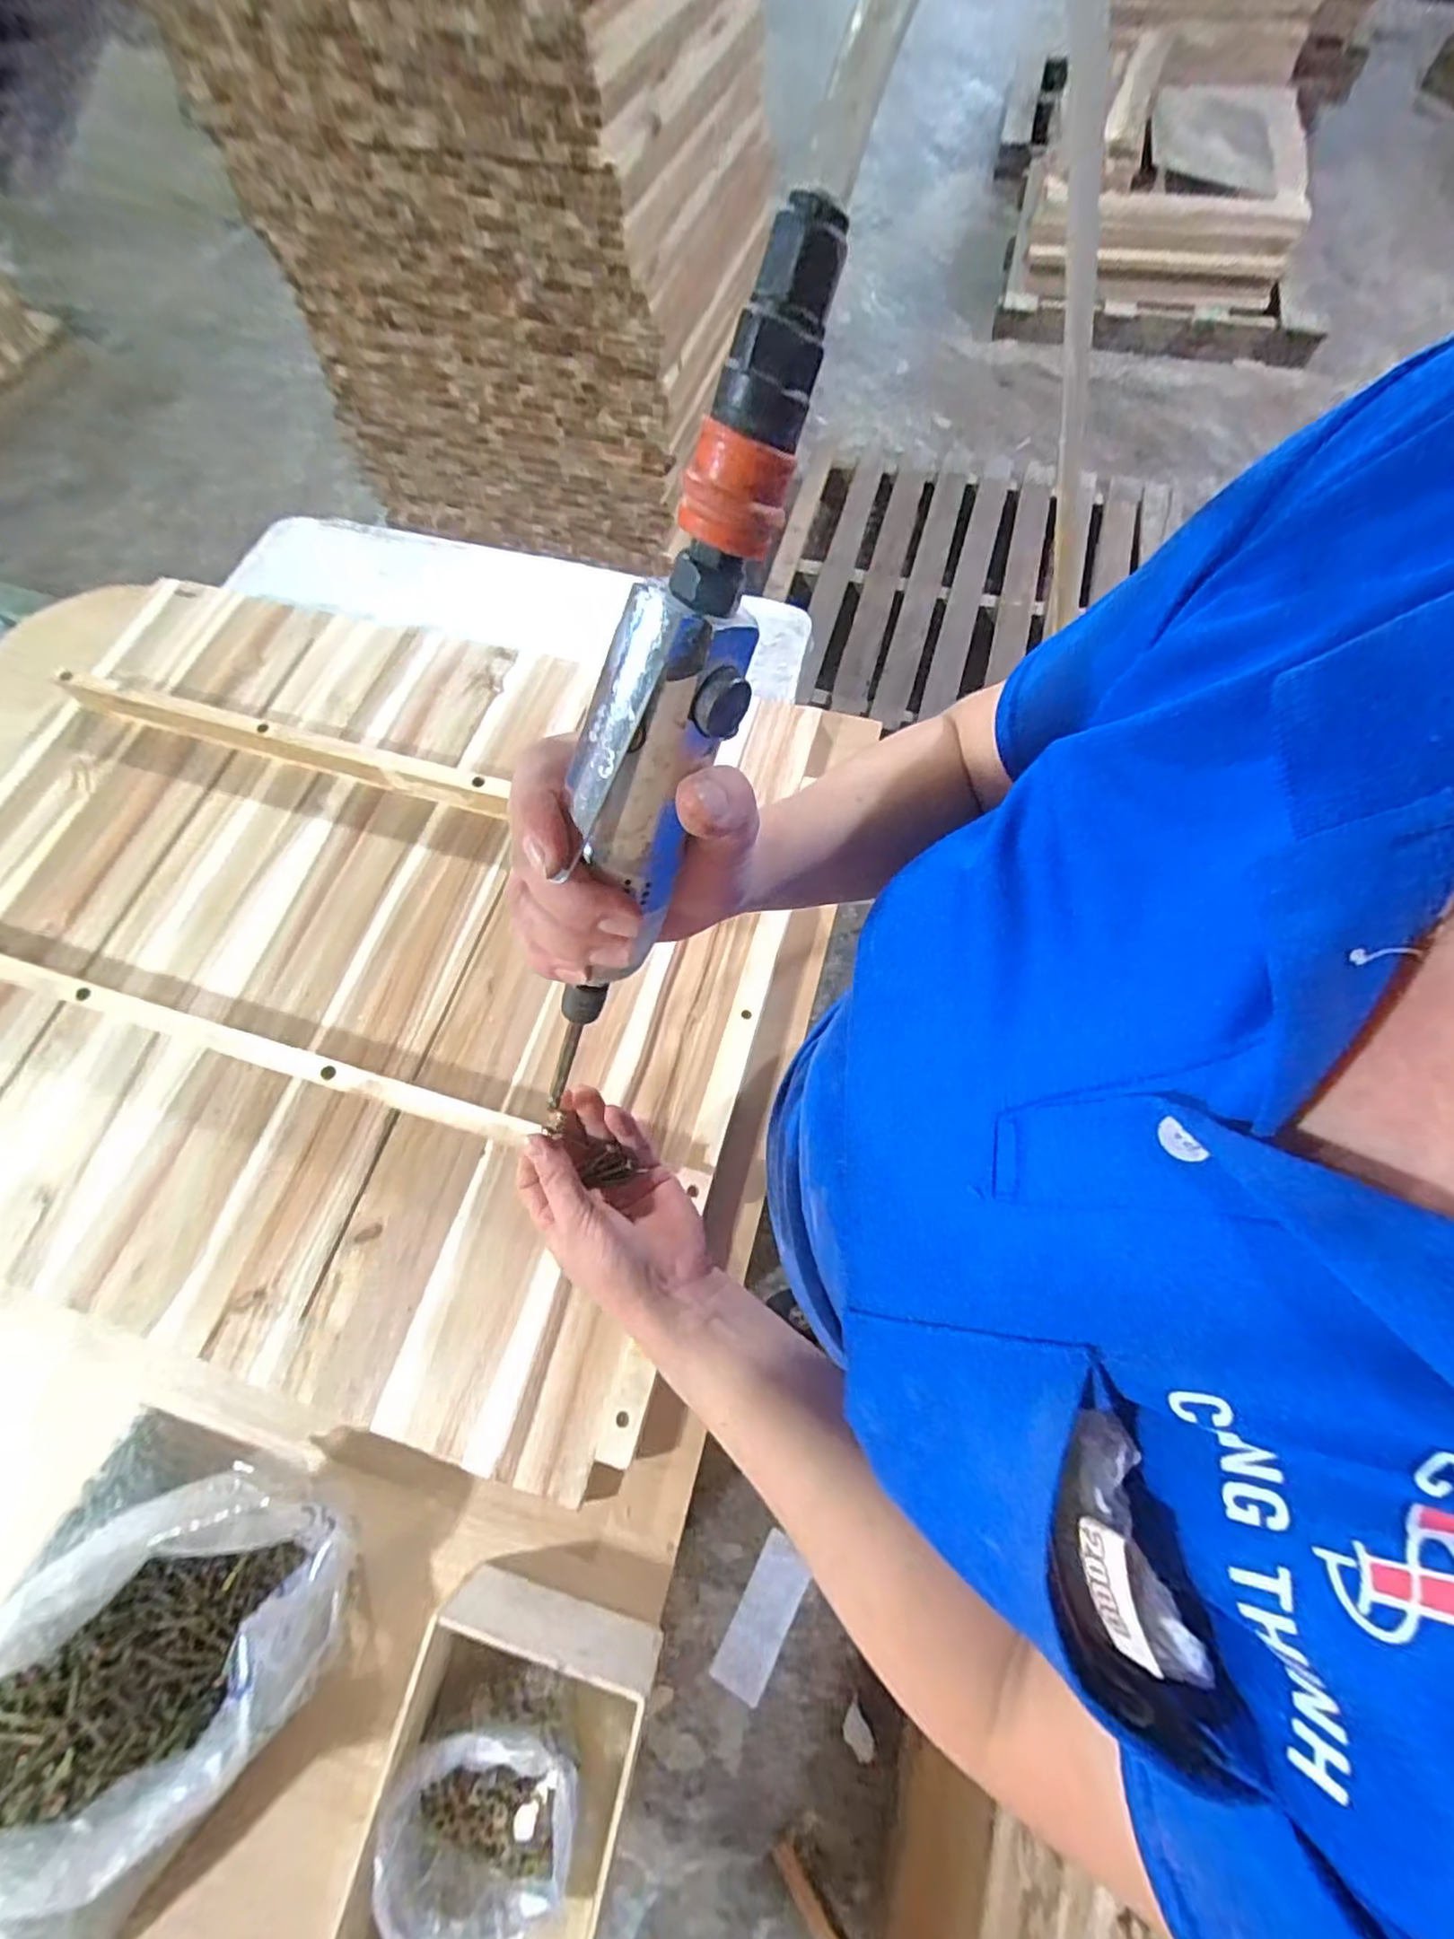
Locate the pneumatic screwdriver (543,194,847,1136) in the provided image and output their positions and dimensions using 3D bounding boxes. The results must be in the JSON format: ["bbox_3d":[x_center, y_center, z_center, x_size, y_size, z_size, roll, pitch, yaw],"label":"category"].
[{"bbox_3d":[-0.026,-0.055,0.212,0.030,0.255,0.031,36,39,16],"label":"pneumatic screwdriver"}]

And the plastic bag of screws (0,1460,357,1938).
[{"bbox_3d":[-0.342,0.415,0.406,0.155,0.104,0.213,37,73,16],"label":"plastic bag of screws"}]

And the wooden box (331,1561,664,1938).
[{"bbox_3d":[-0.132,0.498,0.396,0.135,0.073,0.210,12,68,7],"label":"wooden box"}]

